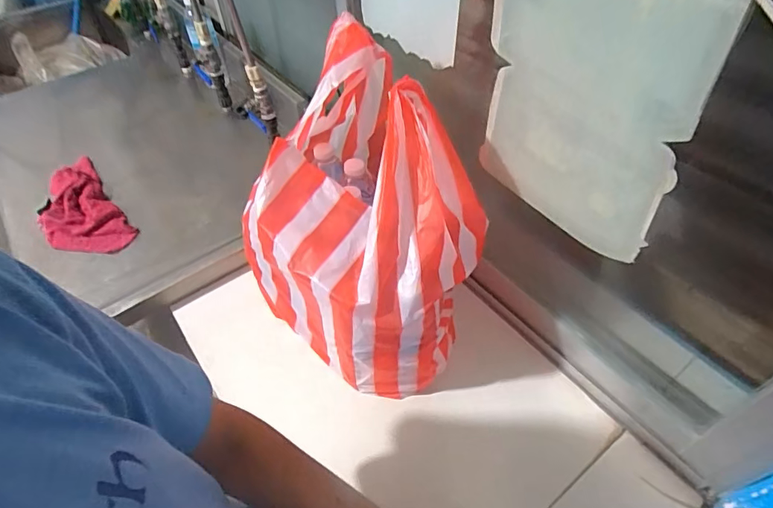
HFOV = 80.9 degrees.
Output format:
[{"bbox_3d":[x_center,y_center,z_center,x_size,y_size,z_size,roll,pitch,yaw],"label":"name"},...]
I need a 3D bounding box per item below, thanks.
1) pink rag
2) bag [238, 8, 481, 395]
[{"bbox_3d":[-0.593,-0.085,0.872,0.129,0.049,0.269,-34,56,-25],"label":"pink rag"},{"bbox_3d":[-0.039,-0.063,0.619,0.345,0.352,0.272,31,56,25],"label":"bag"}]

